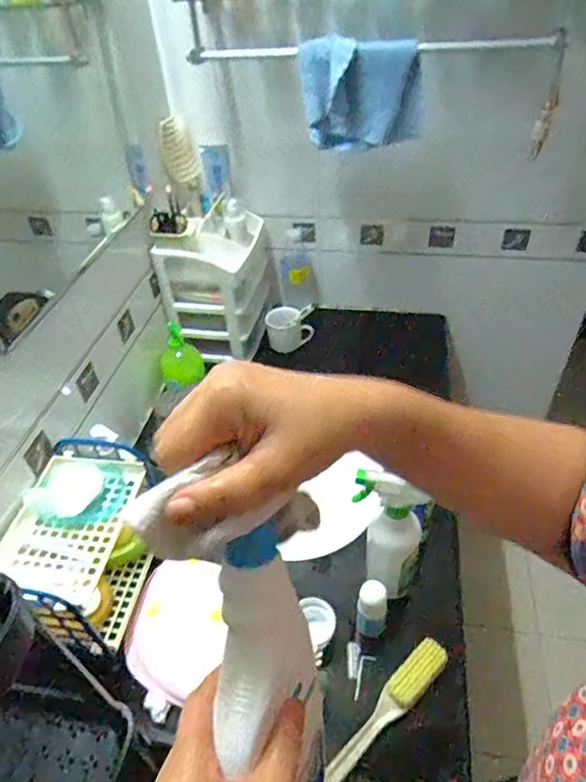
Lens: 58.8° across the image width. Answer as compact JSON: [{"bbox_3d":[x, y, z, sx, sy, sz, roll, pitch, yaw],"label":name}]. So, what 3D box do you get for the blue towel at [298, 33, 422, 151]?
[{"bbox_3d":[0.113,-0.506,0.886,0.204,0.163,0.088,5,43,10],"label":"blue towel"}]

